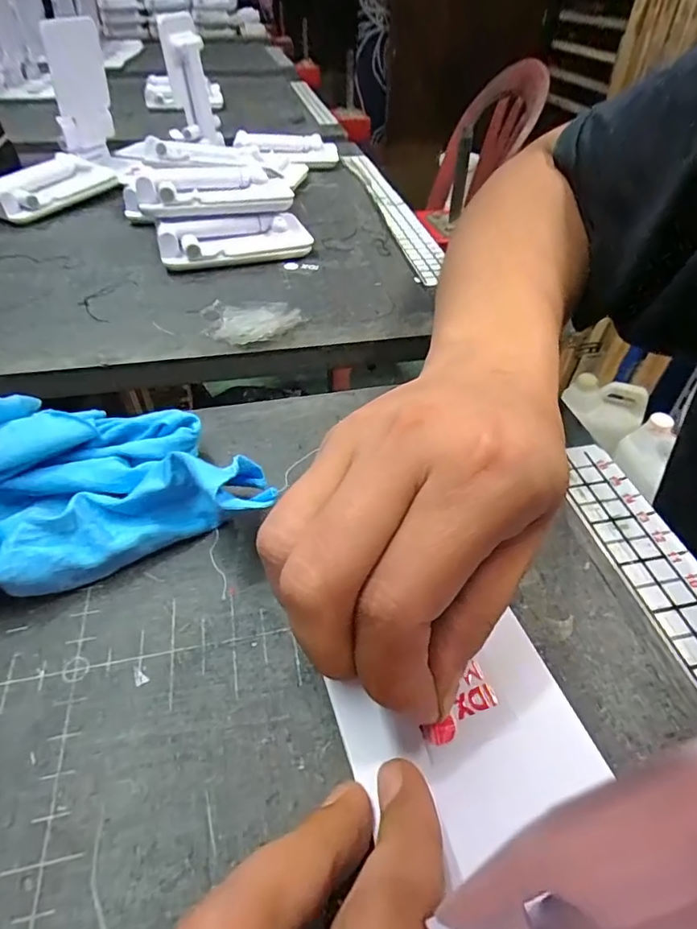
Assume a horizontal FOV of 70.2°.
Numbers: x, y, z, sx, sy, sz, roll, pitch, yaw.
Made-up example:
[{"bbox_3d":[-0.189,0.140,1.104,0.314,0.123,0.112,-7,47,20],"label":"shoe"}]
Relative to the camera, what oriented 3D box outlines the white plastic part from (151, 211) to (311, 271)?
[{"bbox_3d":[-0.082,-0.165,0.367,0.107,0.027,0.033,-16,48,-16],"label":"white plastic part"}]

